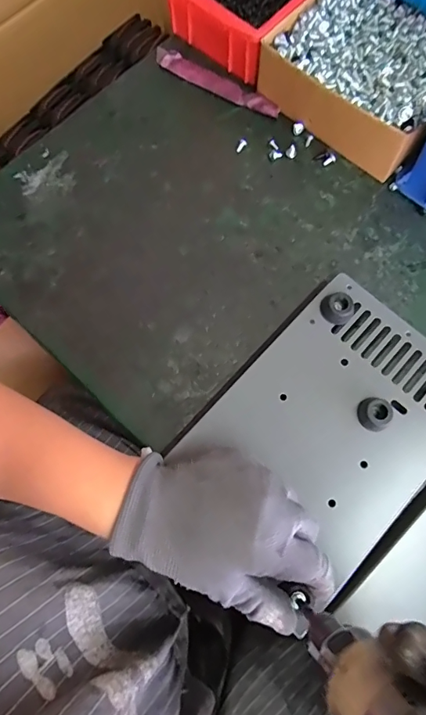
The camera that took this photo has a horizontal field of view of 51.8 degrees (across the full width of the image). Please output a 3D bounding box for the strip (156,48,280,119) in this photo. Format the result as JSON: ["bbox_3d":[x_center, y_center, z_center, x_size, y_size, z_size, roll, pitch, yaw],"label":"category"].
[{"bbox_3d":[0.003,-0.277,0.445,0.140,0.012,0.022,34,78,11],"label":"strip"}]

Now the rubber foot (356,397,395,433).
[{"bbox_3d":[0.119,0.042,0.324,0.021,0.015,0.024,-34,75,-8],"label":"rubber foot"}]

